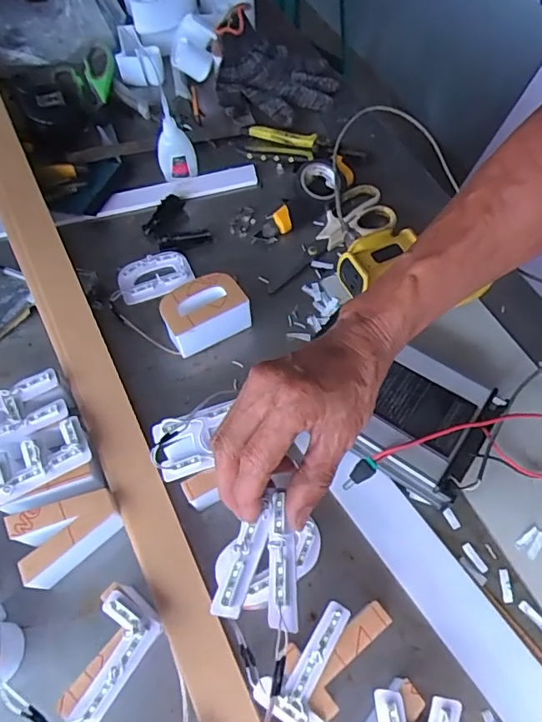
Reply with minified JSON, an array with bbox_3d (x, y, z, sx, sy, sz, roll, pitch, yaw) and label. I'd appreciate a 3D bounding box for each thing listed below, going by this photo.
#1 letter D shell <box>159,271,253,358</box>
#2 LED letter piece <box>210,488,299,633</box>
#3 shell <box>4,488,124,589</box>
[{"bbox_3d":[-0.069,-0.051,0.539,0.085,0.043,0.060,-24,64,-10],"label":"letter D shell"},{"bbox_3d":[-0.004,0.119,0.316,0.050,0.016,0.075,10,63,7],"label":"LED letter piece"},{"bbox_3d":[-0.171,0.145,0.444,0.084,0.048,0.059,-29,65,-12],"label":"shell"}]

